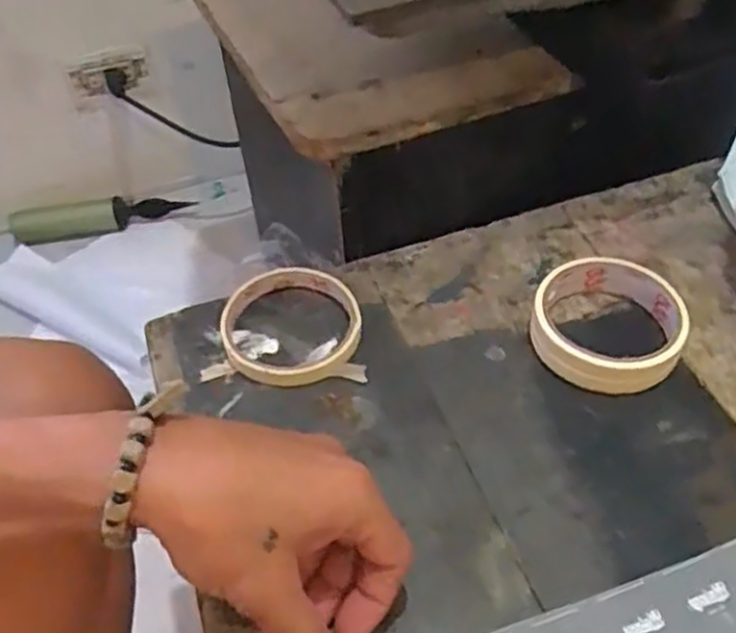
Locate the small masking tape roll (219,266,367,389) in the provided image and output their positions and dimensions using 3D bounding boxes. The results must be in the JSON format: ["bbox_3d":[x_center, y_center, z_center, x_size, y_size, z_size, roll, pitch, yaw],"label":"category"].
[{"bbox_3d":[-0.048,0.005,0.447,0.085,0.018,0.085,-1,46,1],"label":"small masking tape roll"}]

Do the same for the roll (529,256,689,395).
[{"bbox_3d":[0.145,0.002,0.435,0.085,0.029,0.088,13,48,13],"label":"roll"}]

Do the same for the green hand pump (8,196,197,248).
[{"bbox_3d":[-0.418,-0.158,1.143,0.278,0.046,0.057,-11,48,-6],"label":"green hand pump"}]

